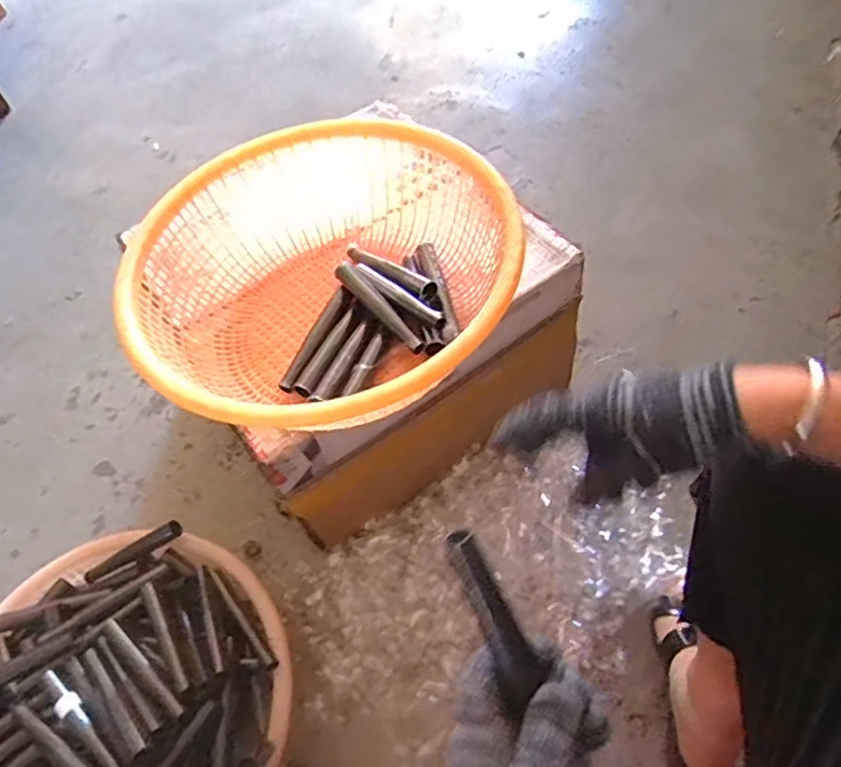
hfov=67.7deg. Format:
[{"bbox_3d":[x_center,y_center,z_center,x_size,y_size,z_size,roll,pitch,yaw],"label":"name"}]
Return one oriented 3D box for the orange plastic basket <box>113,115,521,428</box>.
[{"bbox_3d":[-0.107,-0.114,0.690,0.394,0.146,0.383,-3,58,5],"label":"orange plastic basket"}]

